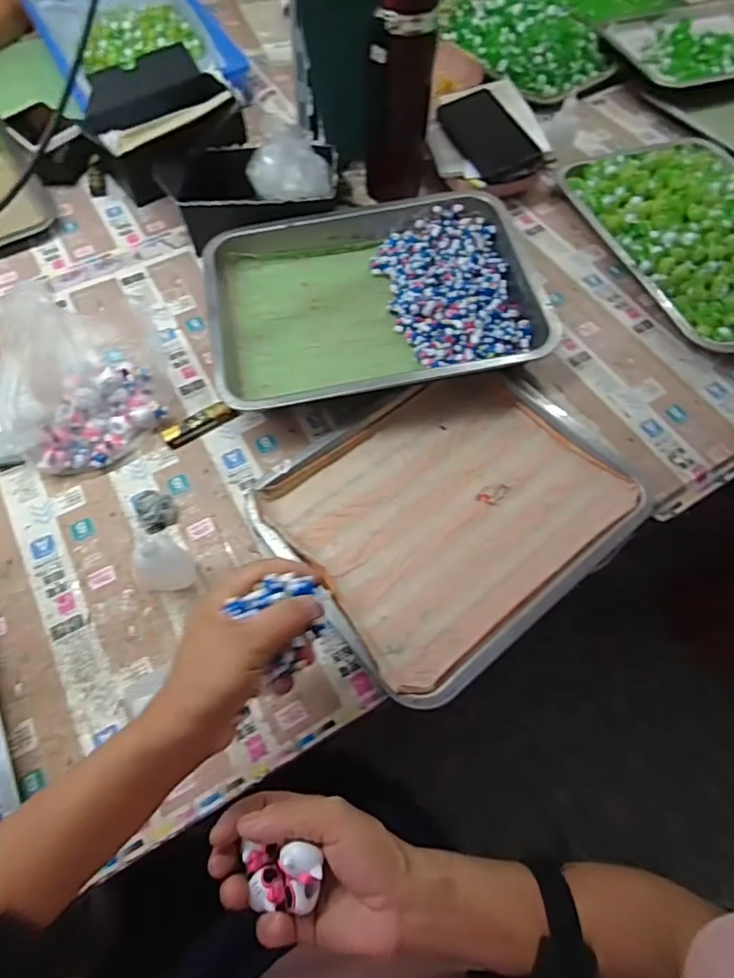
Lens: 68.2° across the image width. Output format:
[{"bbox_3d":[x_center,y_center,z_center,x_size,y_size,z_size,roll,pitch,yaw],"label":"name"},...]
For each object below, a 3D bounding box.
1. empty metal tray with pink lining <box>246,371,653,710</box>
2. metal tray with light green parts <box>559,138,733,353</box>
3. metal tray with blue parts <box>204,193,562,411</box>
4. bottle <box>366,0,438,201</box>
[{"bbox_3d":[0.079,0.012,0.512,0.308,0.031,0.254,-36,69,-18],"label":"empty metal tray with pink lining"},{"bbox_3d":[0.409,-0.320,0.648,0.219,0.049,0.345,-17,65,-10],"label":"metal tray with light green parts"},{"bbox_3d":[0.004,-0.219,0.613,0.347,0.056,0.272,-10,64,-7],"label":"metal tray with blue parts"},{"bbox_3d":[0.038,-0.446,0.611,0.080,0.221,0.056,4,63,1],"label":"bottle"}]

